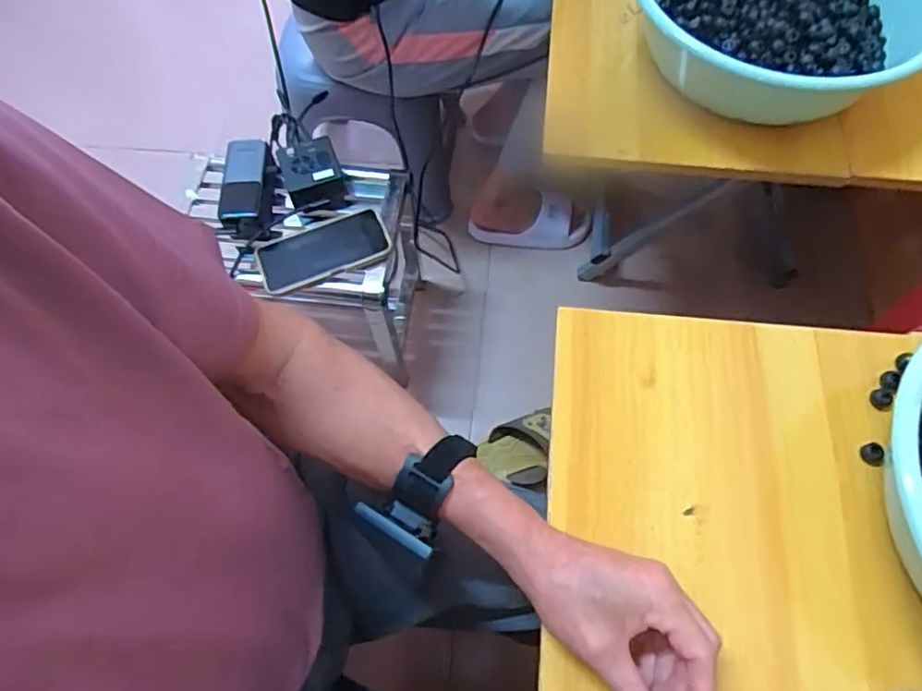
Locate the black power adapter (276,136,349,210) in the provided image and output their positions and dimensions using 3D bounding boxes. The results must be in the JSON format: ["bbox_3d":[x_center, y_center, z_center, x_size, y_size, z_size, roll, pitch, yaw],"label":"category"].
[{"bbox_3d":[-0.197,-0.229,0.801,0.073,0.040,0.075,-21,66,-8],"label":"black power adapter"}]

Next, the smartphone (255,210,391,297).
[{"bbox_3d":[-0.178,-0.122,0.784,0.166,0.019,0.081,-24,67,-9],"label":"smartphone"}]

